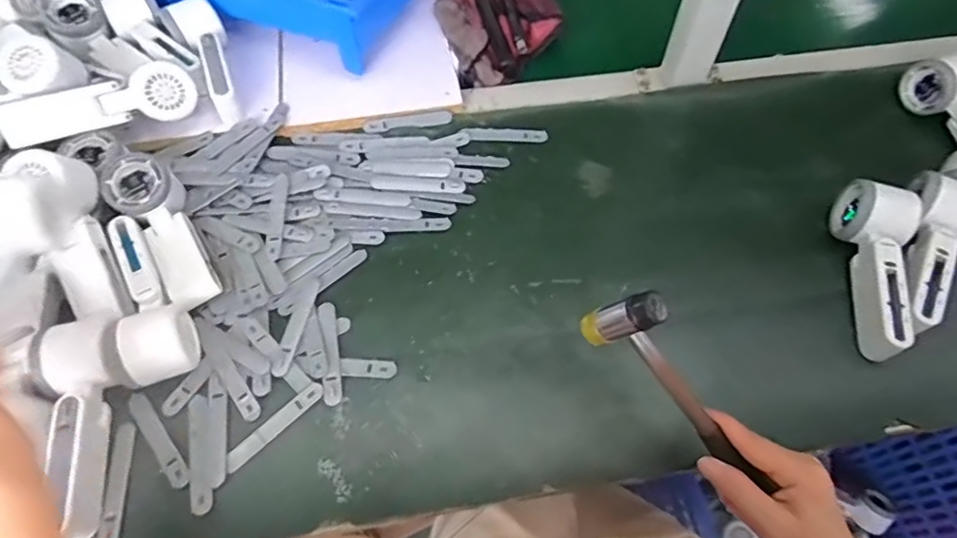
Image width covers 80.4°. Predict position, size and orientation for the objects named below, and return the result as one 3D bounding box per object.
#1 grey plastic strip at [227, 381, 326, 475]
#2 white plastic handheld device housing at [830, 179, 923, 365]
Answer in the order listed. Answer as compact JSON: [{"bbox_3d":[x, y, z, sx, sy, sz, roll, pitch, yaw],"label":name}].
[{"bbox_3d":[-0.165,0.126,0.460,0.090,0.005,0.016,-39,69,-21],"label":"grey plastic strip"},{"bbox_3d":[0.360,-0.002,0.517,0.063,0.048,0.171,15,61,6],"label":"white plastic handheld device housing"}]

